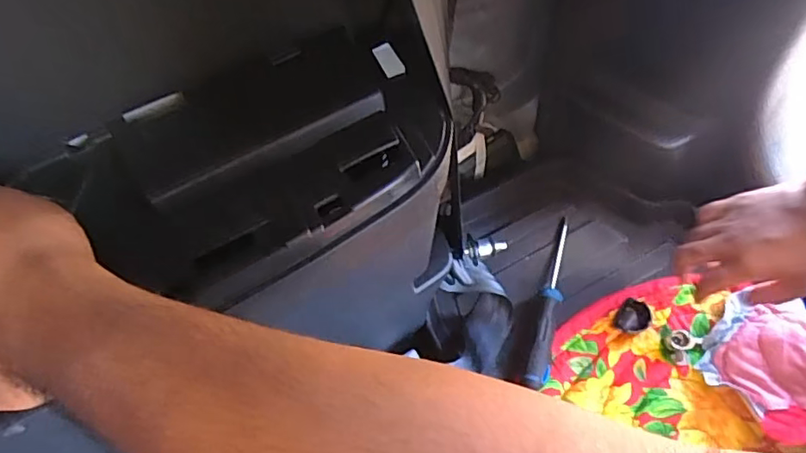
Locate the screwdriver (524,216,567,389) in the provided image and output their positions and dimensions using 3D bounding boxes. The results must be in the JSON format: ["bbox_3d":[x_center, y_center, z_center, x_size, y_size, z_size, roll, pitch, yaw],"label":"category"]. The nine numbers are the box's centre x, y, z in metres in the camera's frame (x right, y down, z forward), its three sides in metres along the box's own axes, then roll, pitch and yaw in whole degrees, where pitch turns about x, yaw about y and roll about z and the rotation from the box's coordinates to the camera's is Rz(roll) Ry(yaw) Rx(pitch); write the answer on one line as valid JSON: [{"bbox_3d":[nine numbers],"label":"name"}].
[{"bbox_3d":[0.162,0.077,0.610,0.021,0.026,0.201,14,65,9],"label":"screwdriver"}]

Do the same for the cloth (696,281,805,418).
[{"bbox_3d":[0.378,0.133,0.541,0.142,0.026,0.105,27,85,23],"label":"cloth"}]

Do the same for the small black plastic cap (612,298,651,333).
[{"bbox_3d":[0.243,0.095,0.592,0.036,0.026,0.031,-39,68,-16],"label":"small black plastic cap"}]

